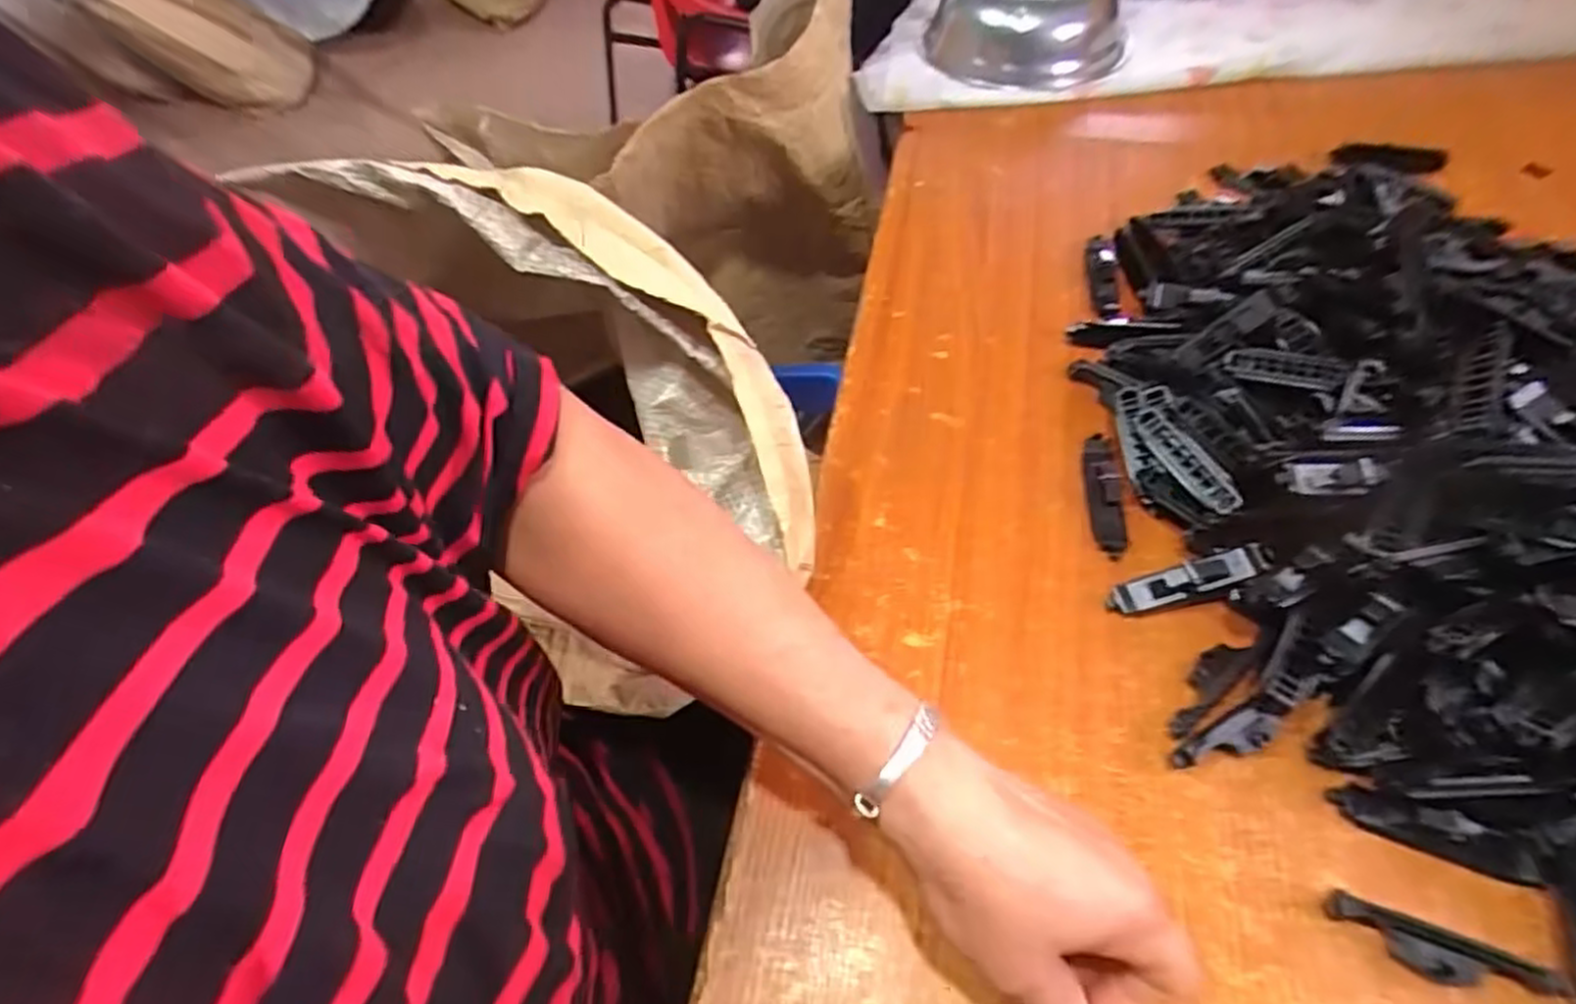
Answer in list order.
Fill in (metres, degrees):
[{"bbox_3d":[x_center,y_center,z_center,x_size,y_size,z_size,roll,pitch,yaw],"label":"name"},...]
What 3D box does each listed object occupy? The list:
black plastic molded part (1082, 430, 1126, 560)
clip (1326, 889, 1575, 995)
[{"bbox_3d":[0.186,-0.006,0.444,0.019,0.015,0.078,3,55,7],"label":"black plastic molded part"},{"bbox_3d":[0.268,0.186,0.310,0.082,0.017,0.018,18,59,17],"label":"clip"}]

